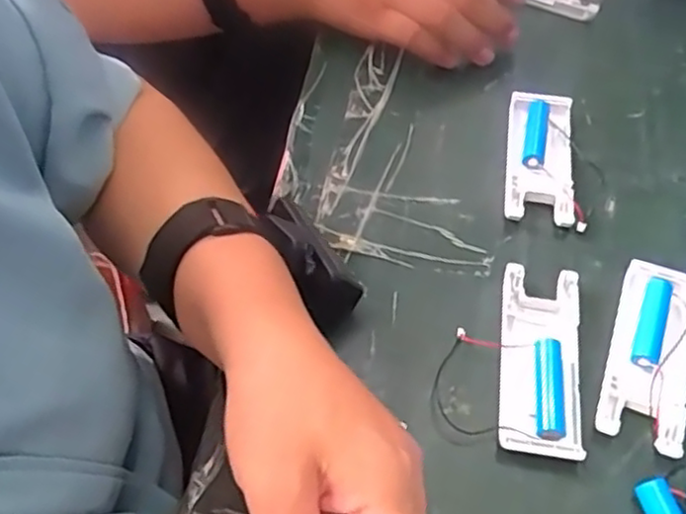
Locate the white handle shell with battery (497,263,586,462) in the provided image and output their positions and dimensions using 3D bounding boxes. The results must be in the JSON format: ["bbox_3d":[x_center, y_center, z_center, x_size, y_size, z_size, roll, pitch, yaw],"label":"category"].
[{"bbox_3d":[0.103,0.053,0.350,0.042,0.012,0.102,7,57,5],"label":"white handle shell with battery"}]

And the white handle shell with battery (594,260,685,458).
[{"bbox_3d":[0.161,0.050,0.351,0.040,0.010,0.104,18,58,12],"label":"white handle shell with battery"}]

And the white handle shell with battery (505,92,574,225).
[{"bbox_3d":[0.125,-0.063,0.428,0.039,0.015,0.099,8,57,5],"label":"white handle shell with battery"}]

